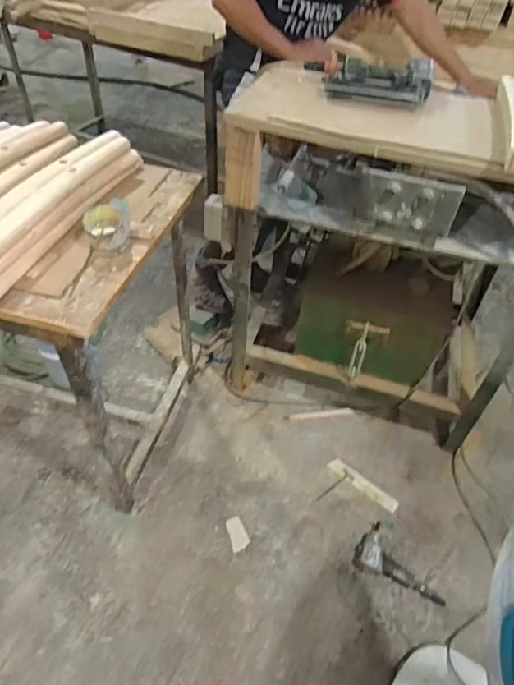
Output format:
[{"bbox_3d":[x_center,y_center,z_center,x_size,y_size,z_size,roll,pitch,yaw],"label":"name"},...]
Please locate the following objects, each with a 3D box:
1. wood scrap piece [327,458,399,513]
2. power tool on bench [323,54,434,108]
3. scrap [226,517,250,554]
[{"bbox_3d":[0.329,0.442,1.496,0.236,0.011,0.045,35,53,28],"label":"wood scrap piece"},{"bbox_3d":[0.275,-0.592,1.088,0.233,0.061,0.128,15,49,11],"label":"power tool on bench"},{"bbox_3d":[-0.057,0.550,1.381,0.054,0.006,0.095,-15,48,-17],"label":"scrap"}]

